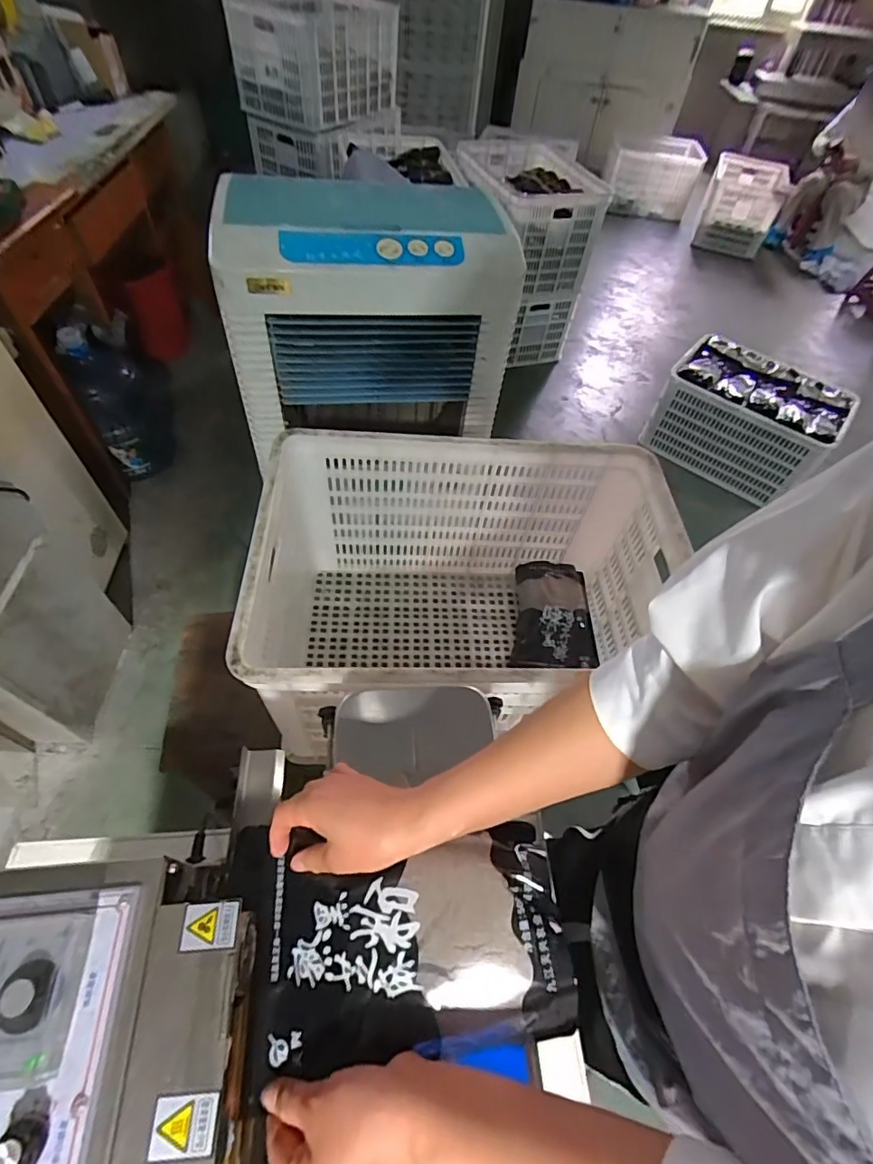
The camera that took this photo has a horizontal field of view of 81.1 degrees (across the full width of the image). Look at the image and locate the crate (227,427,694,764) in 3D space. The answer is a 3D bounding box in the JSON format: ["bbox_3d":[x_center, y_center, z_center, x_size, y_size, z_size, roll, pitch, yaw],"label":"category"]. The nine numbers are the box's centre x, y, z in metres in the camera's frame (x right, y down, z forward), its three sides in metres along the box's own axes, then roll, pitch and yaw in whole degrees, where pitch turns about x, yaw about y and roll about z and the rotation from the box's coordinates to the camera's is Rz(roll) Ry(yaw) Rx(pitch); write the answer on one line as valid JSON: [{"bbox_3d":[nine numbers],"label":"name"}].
[{"bbox_3d":[0.044,0.040,0.846,0.643,0.366,0.420,-1,56,-6],"label":"crate"}]

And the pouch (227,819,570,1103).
[{"bbox_3d":[-0.030,0.259,0.383,0.237,0.064,0.157,-6,56,-9],"label":"pouch"}]

